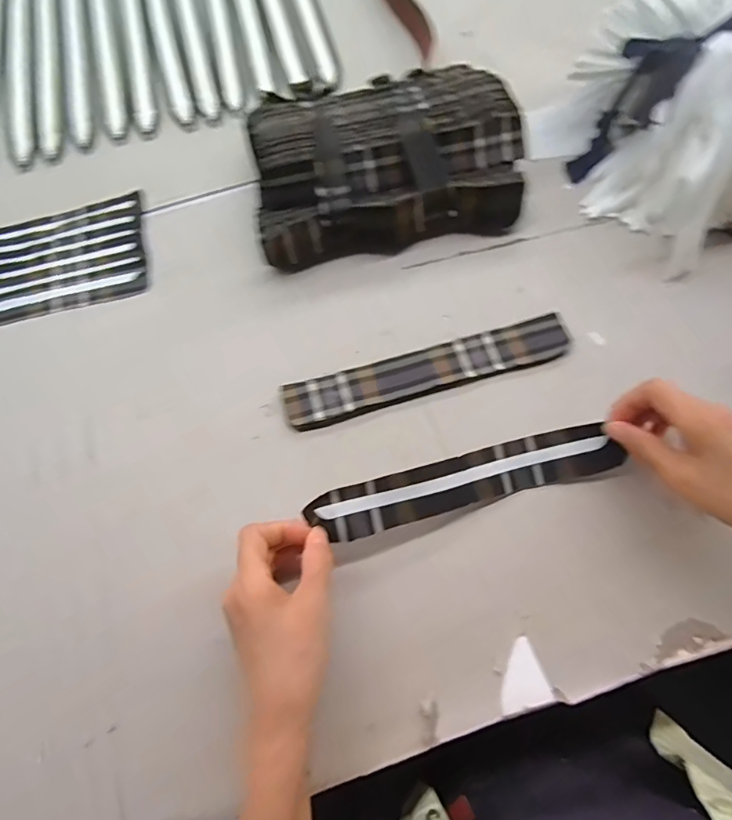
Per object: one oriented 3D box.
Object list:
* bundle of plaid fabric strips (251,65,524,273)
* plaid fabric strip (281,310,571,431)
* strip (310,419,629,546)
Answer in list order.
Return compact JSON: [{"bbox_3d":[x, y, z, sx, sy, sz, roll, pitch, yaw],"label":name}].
[{"bbox_3d":[0.019,-0.260,0.483,0.268,0.074,0.185,-11,67,-1],"label":"bundle of plaid fabric strips"},{"bbox_3d":[0.056,-0.035,0.422,0.258,0.009,0.044,-15,67,-4],"label":"plaid fabric strip"},{"bbox_3d":[0.077,0.054,0.364,0.237,0.030,0.038,-12,66,-11],"label":"strip"}]

